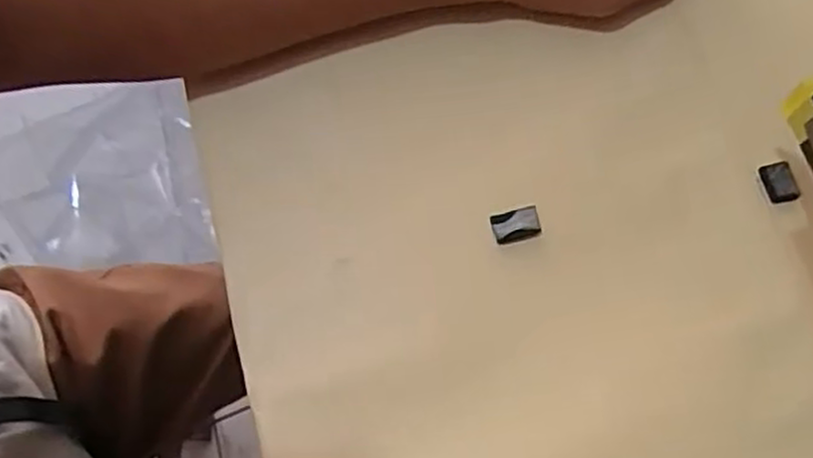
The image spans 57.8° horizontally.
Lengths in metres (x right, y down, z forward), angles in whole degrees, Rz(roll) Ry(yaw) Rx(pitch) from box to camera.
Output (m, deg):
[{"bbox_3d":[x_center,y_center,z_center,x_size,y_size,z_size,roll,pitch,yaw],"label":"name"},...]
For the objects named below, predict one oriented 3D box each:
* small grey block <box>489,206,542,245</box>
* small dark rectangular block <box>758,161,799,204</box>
[{"bbox_3d":[0.051,-0.002,0.341,0.022,0.004,0.015,-12,71,-5],"label":"small grey block"},{"bbox_3d":[0.179,-0.022,0.353,0.015,0.006,0.019,-16,72,-6],"label":"small dark rectangular block"}]

